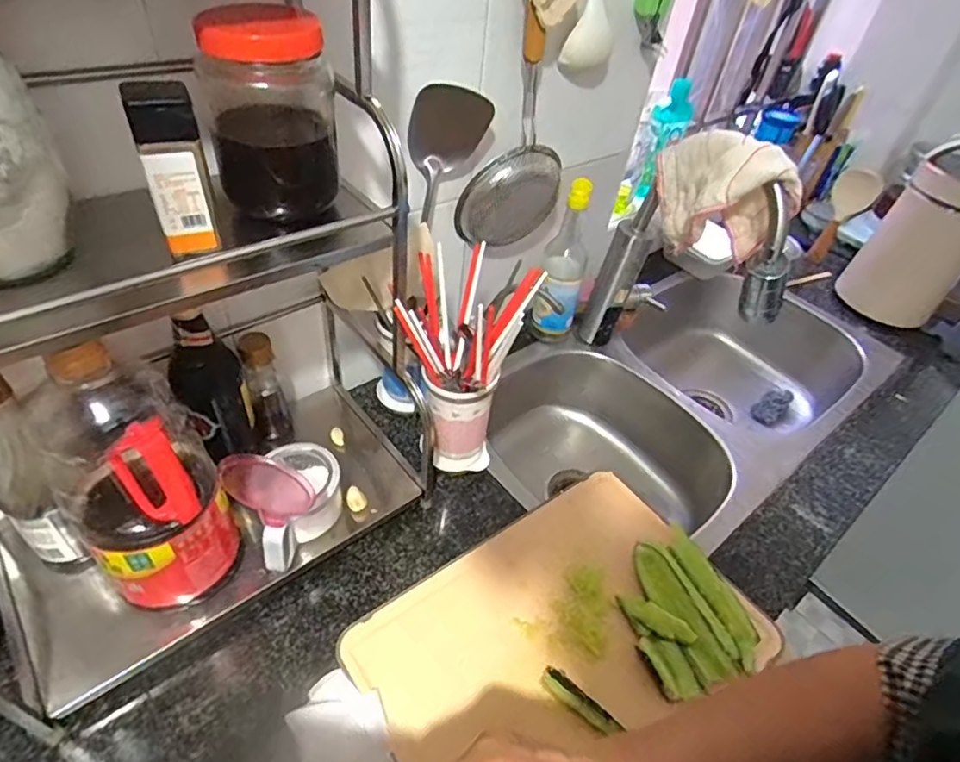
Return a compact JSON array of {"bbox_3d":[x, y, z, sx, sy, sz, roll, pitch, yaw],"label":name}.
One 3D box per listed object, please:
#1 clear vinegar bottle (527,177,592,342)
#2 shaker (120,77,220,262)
[{"bbox_3d":[0.130,-0.173,0.851,0.058,0.242,0.075,36,52,28],"label":"clear vinegar bottle"},{"bbox_3d":[-0.207,-0.143,0.380,0.038,0.104,0.033,-17,50,-24],"label":"shaker"}]

